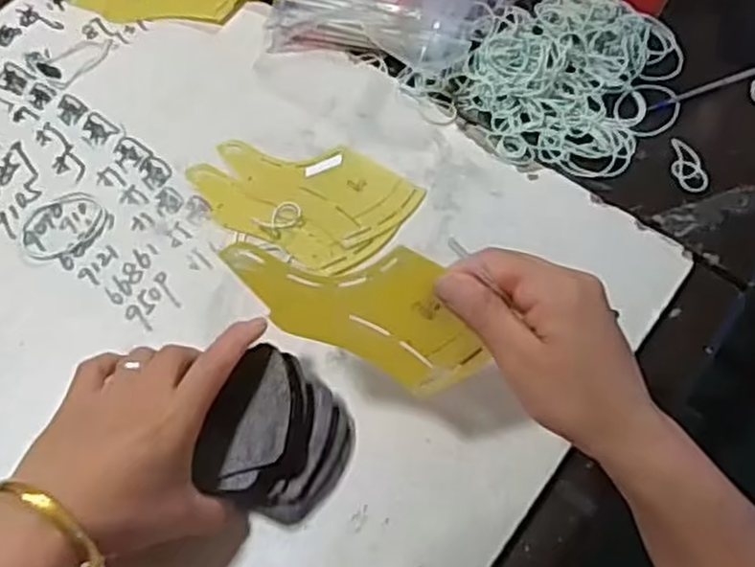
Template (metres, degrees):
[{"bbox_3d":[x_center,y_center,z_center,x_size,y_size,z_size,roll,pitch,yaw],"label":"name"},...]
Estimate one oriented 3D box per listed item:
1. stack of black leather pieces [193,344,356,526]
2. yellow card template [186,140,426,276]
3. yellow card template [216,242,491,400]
[{"bbox_3d":[-0.056,0.091,0.448,0.074,0.040,0.085,23,65,12],"label":"stack of black leather pieces"},{"bbox_3d":[-0.056,-0.065,0.545,0.155,0.004,0.096,25,66,13],"label":"yellow card template"},{"bbox_3d":[-0.008,0.008,0.395,0.140,0.068,0.007,26,21,-9],"label":"yellow card template"}]

